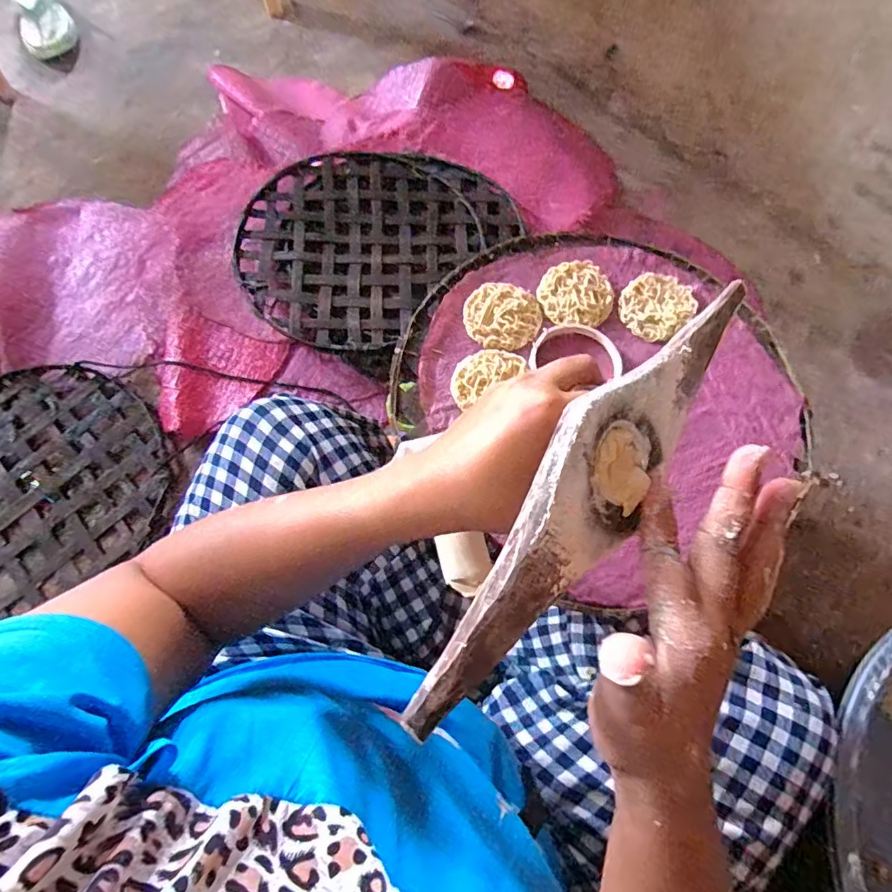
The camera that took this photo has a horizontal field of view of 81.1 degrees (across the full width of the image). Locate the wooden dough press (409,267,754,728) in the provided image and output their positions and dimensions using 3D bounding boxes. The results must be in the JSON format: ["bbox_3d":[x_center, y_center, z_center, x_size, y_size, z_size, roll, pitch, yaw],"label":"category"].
[{"bbox_3d":[0.068,0.004,0.253,0.279,0.036,0.055,-46,114,-25],"label":"wooden dough press"}]

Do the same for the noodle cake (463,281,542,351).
[{"bbox_3d":[0.057,-0.132,0.520,0.075,0.009,0.075,1,66,-2],"label":"noodle cake"}]

